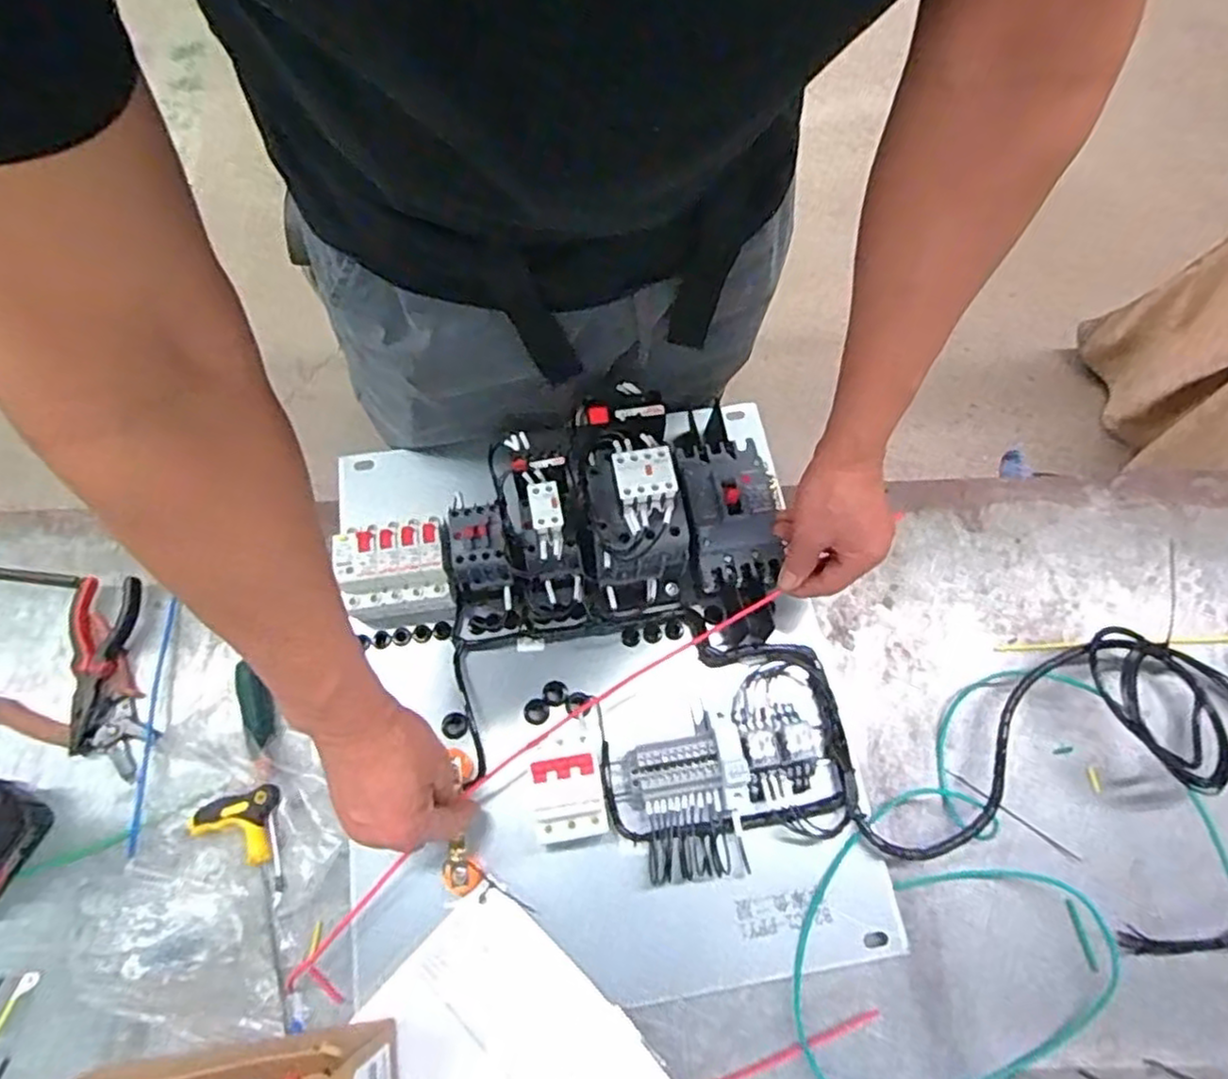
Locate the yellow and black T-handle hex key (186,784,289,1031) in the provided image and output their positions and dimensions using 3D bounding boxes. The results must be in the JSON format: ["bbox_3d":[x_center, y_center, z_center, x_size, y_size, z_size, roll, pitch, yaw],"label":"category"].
[{"bbox_3d":[-0.294,0.286,0.552,0.069,0.020,0.171,-10,70,-5],"label":"yellow and black T-handle hex key"}]

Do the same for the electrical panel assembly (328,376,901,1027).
[{"bbox_3d":[-0.013,0.106,0.558,0.413,0.150,0.463,-6,69,-4],"label":"electrical panel assembly"}]

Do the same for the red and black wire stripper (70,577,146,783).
[{"bbox_3d":[-0.442,0.118,0.619,0.052,0.022,0.173,-12,70,-6],"label":"red and black wire stripper"}]

